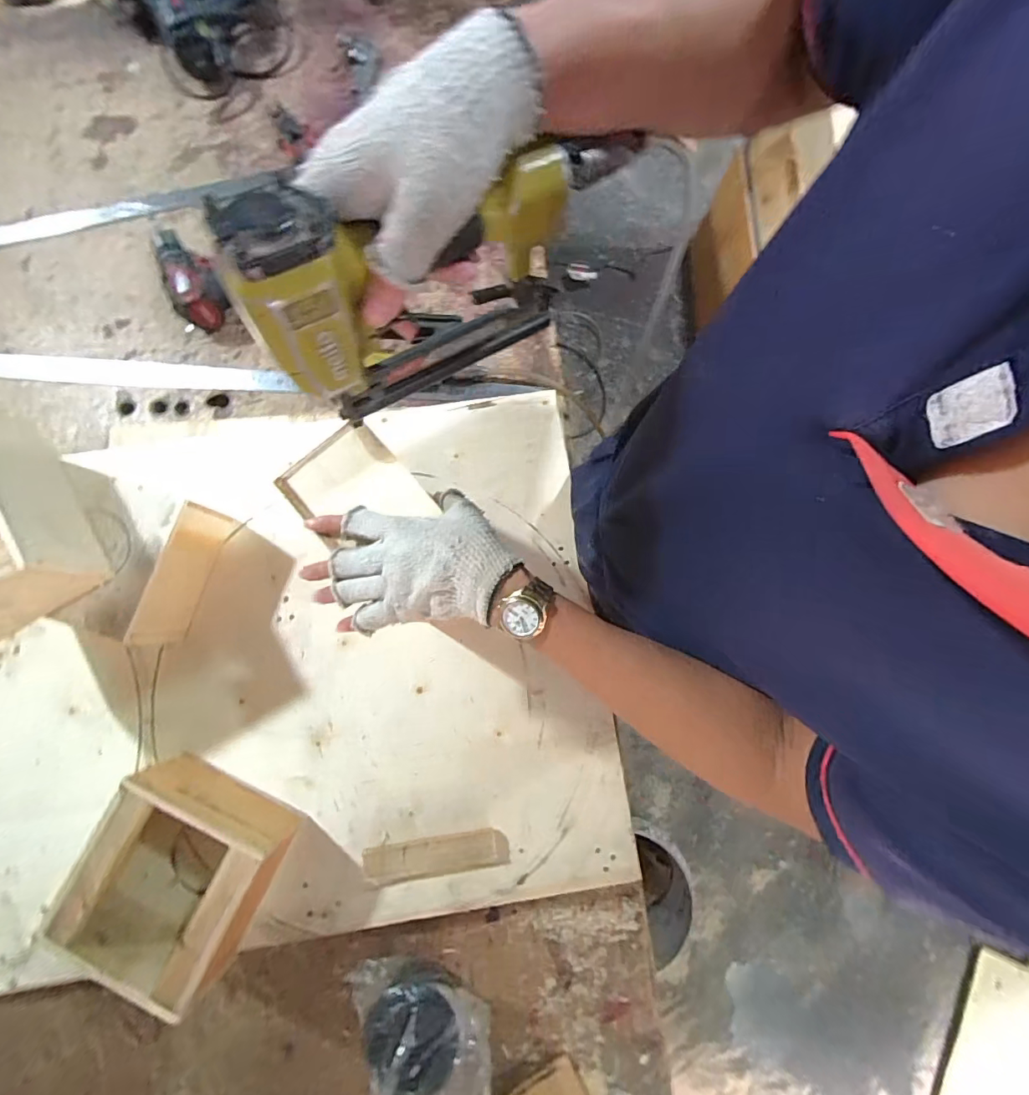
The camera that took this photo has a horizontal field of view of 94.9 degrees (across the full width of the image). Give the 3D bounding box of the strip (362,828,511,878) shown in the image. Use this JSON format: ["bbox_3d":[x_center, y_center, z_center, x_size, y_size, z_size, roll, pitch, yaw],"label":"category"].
[{"bbox_3d":[-0.090,0.356,0.547,0.165,0.014,0.038,-4,80,-2],"label":"strip"}]

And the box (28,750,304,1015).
[{"bbox_3d":[-0.346,0.337,0.495,0.163,0.097,0.164,23,80,3],"label":"box"}]

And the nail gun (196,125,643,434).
[{"bbox_3d":[-0.044,-0.179,0.301,0.235,0.156,0.050,-35,82,-7],"label":"nail gun"}]

